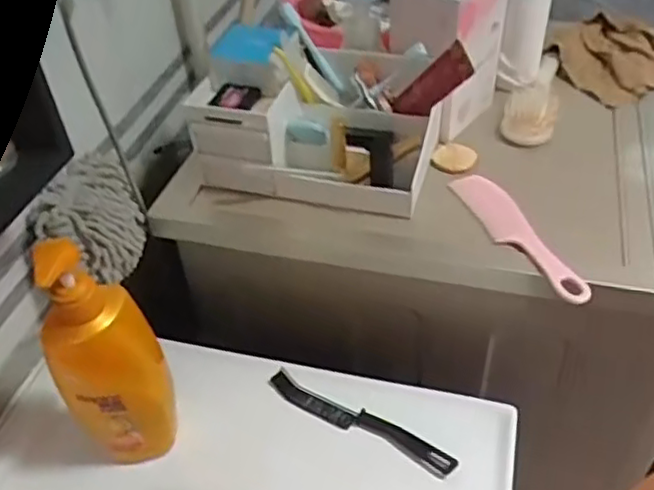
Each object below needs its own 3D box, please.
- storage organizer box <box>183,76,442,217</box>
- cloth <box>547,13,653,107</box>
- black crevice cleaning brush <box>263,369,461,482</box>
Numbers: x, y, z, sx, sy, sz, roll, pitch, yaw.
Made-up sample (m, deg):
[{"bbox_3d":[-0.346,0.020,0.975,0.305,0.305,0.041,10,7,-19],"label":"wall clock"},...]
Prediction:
[{"bbox_3d":[-0.015,-0.117,0.723,0.250,0.112,0.103,9,44,14],"label":"storage organizer box"},{"bbox_3d":[0.371,-0.242,0.826,0.139,0.061,0.121,-16,43,-12],"label":"cloth"},{"bbox_3d":[0.031,0.181,0.663,0.202,0.027,0.025,20,47,24],"label":"black crevice cleaning brush"}]

